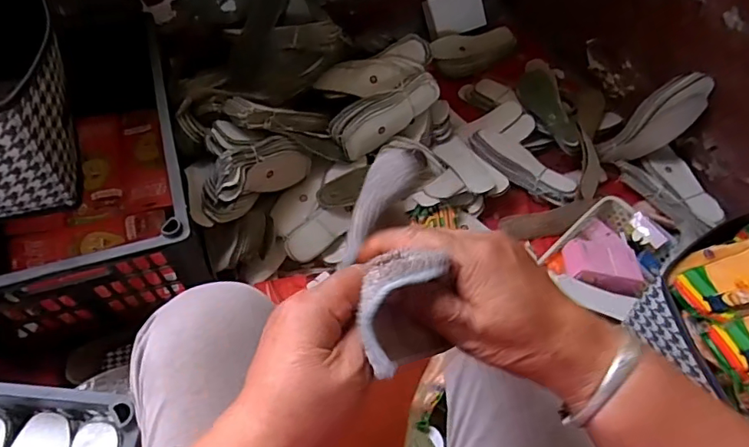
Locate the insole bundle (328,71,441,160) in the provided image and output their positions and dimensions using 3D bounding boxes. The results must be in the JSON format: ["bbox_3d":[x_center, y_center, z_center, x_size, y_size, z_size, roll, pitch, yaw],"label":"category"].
[{"bbox_3d":[0.016,-0.218,0.971,0.225,0.056,0.086,-37,66,-21],"label":"insole bundle"}]

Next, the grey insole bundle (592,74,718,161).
[{"bbox_3d":[0.564,-0.204,1.019,0.065,0.233,0.086,6,48,-46],"label":"grey insole bundle"}]

